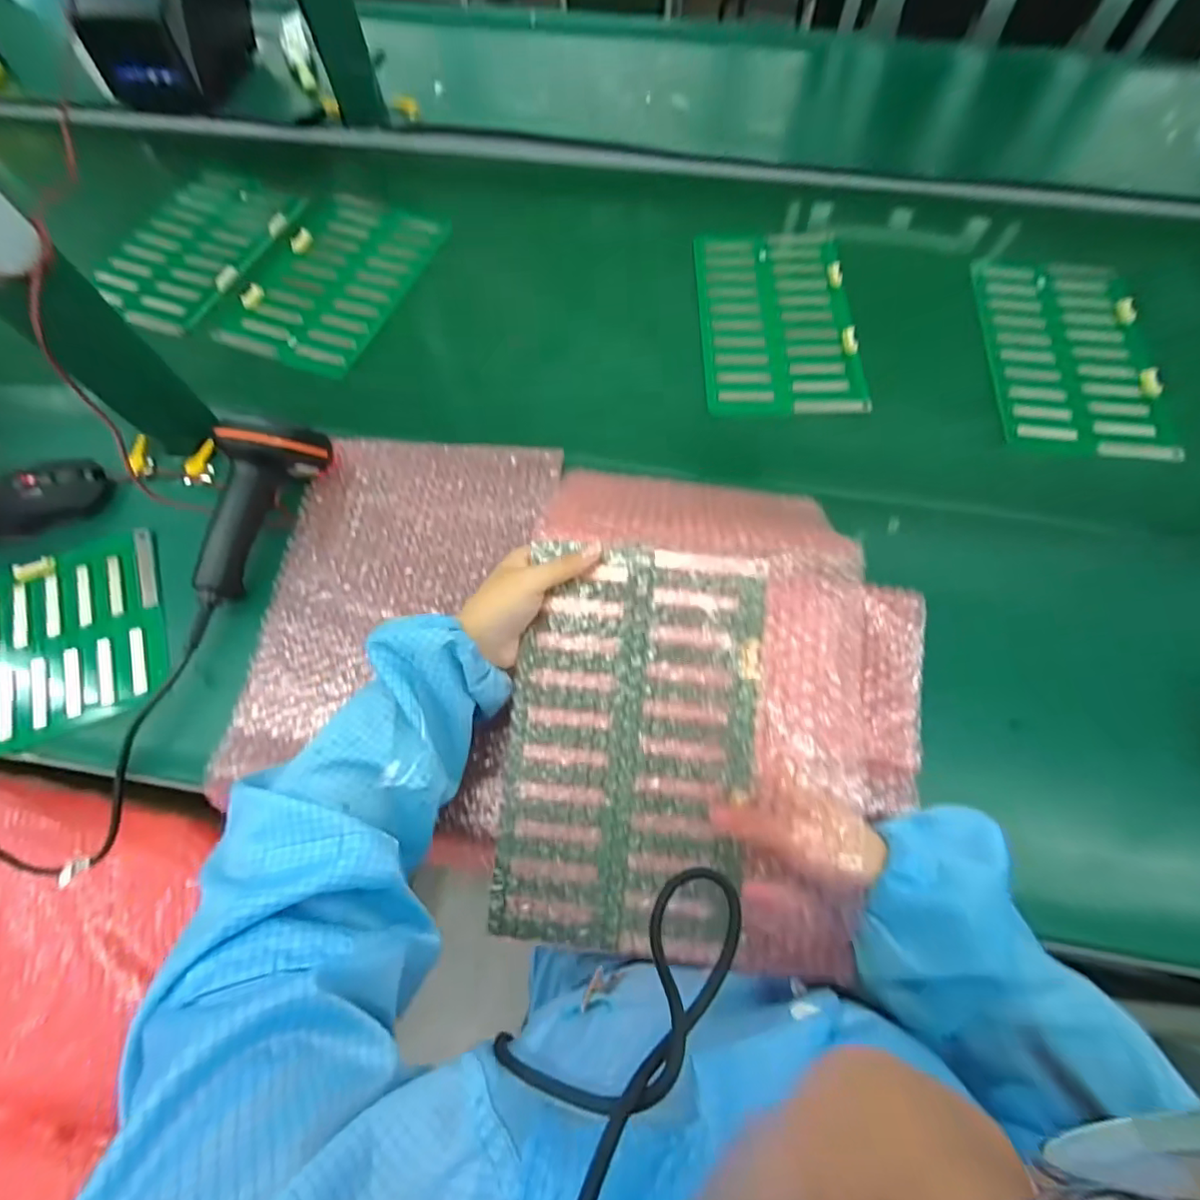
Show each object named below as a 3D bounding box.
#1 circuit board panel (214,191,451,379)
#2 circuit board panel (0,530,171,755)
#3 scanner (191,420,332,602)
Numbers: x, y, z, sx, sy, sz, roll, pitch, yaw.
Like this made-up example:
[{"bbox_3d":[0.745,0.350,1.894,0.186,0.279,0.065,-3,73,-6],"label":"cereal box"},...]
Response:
[{"bbox_3d":[-0.325,-0.398,0.678,0.184,0.017,0.290,17,67,9],"label":"circuit board panel"},{"bbox_3d":[-0.516,0.051,0.470,0.260,0.009,0.164,-22,67,-9],"label":"circuit board panel"},{"bbox_3d":[-0.313,-0.091,0.493,0.056,0.077,0.183,18,67,9],"label":"scanner"}]

